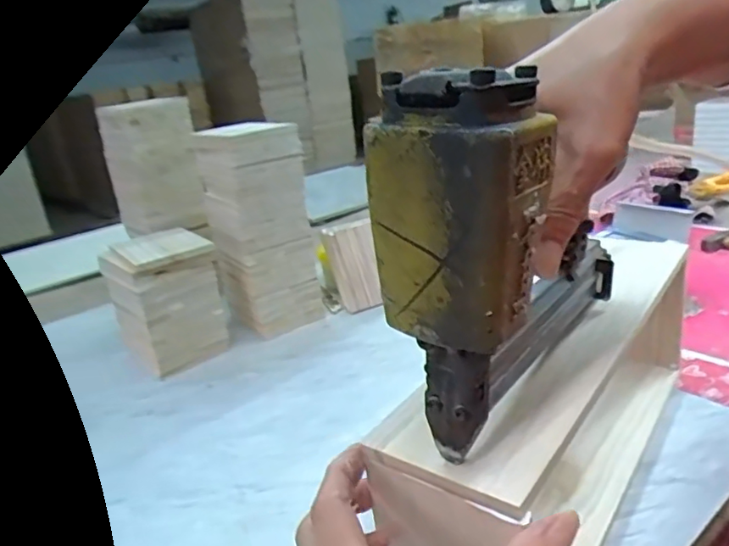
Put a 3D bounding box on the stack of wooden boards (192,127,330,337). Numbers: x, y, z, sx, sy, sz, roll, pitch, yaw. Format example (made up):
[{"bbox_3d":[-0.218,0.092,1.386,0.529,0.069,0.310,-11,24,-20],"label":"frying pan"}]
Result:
[{"bbox_3d":[-0.133,-0.055,0.708,0.103,0.250,0.109,-20,24,-29],"label":"stack of wooden boards"}]

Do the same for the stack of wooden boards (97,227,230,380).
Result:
[{"bbox_3d":[-0.228,0.033,0.660,0.099,0.141,0.110,-20,24,-29],"label":"stack of wooden boards"}]

